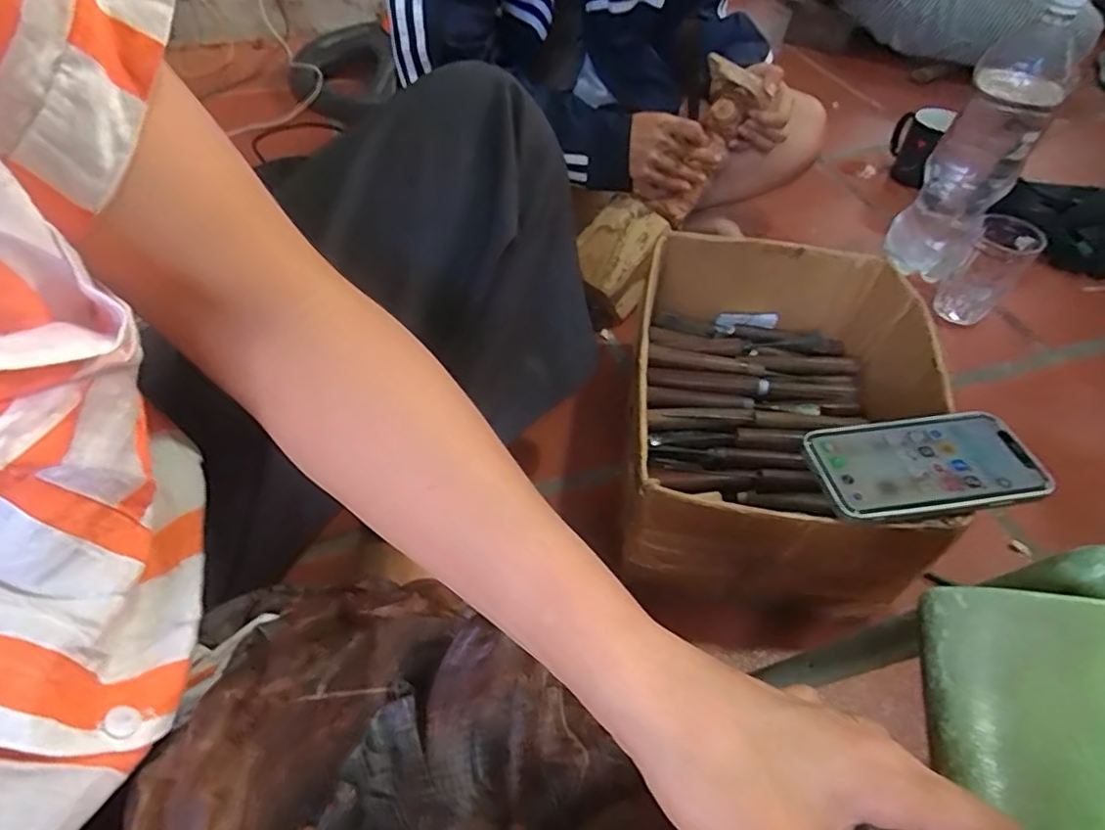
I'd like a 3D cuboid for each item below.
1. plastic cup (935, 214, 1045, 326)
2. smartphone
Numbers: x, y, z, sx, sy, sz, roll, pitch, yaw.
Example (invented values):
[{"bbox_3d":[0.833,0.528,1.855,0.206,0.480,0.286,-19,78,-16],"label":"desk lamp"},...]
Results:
[{"bbox_3d":[0.528,-0.171,0.760,0.069,0.110,0.077,37,57,25],"label":"plastic cup"},{"bbox_3d":[0.256,0.033,0.430,0.149,0.015,0.079,-5,50,-7],"label":"smartphone"}]

